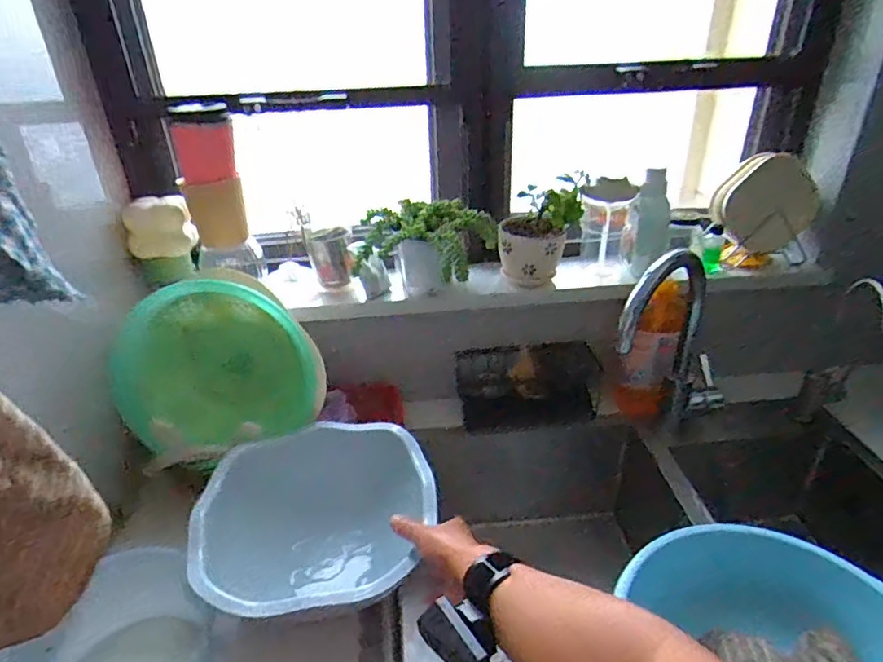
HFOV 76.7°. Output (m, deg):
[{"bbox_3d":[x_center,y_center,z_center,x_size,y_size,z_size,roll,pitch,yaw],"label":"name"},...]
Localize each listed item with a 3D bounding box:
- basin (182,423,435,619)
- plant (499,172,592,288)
[{"bbox_3d":[-0.142,0.244,0.667,0.265,0.138,0.217,-11,32,-15],"label":"basin"},{"bbox_3d":[0.158,-0.165,0.911,0.107,0.153,0.118,20,37,32],"label":"plant"}]

